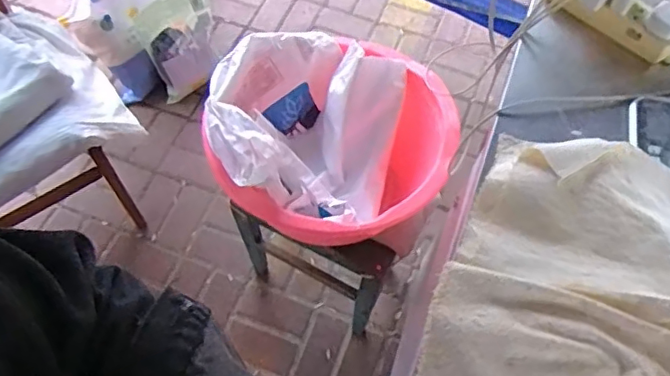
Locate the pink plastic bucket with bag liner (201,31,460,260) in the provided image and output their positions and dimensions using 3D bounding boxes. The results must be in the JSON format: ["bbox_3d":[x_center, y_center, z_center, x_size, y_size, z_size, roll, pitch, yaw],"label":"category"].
[{"bbox_3d":[-0.006,-0.086,1.022,0.404,0.262,0.389,0,63,-1],"label":"pink plastic bucket with bag liner"}]

